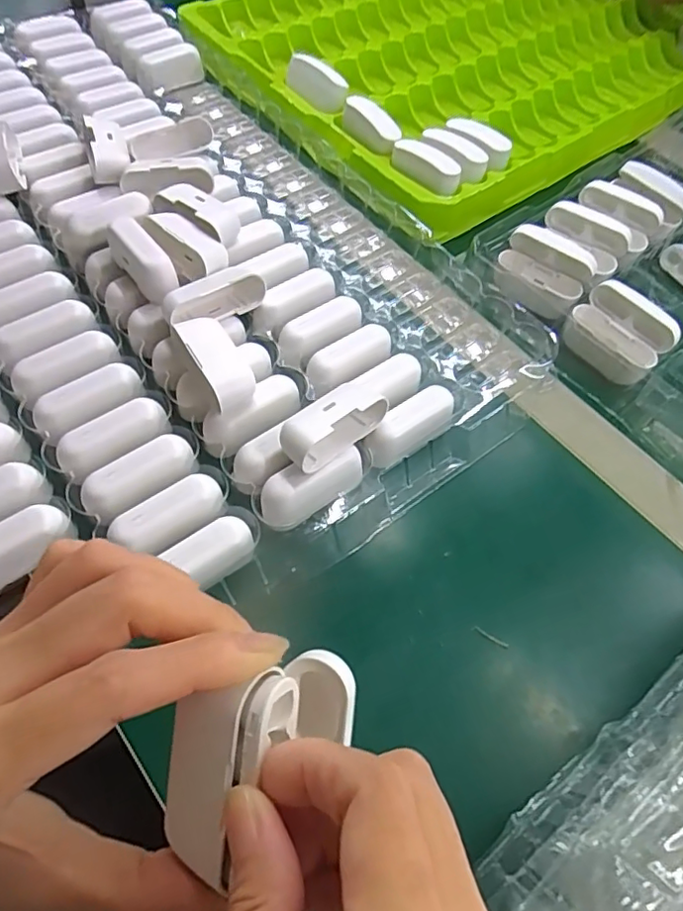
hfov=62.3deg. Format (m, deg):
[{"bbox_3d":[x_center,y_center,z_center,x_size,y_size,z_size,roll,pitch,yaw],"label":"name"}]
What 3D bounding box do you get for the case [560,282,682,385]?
[{"bbox_3d":[0.190,-0.084,0.390,0.044,0.038,0.066,-36,70,-23],"label":"case"}]

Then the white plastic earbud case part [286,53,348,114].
[{"bbox_3d":[-0.023,-0.332,0.505,0.067,0.033,0.012,41,20,17],"label":"white plastic earbud case part"}]

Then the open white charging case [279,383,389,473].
[{"bbox_3d":[-0.005,-0.018,0.315,0.063,0.021,0.024,-38,69,-24],"label":"open white charging case"}]

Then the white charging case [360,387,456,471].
[{"bbox_3d":[0.042,-0.017,0.340,0.064,0.018,0.024,-30,66,-21],"label":"white charging case"}]

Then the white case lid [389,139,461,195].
[{"bbox_3d":[0.071,-0.235,0.460,0.028,0.018,0.063,-35,68,-23],"label":"white case lid"}]

